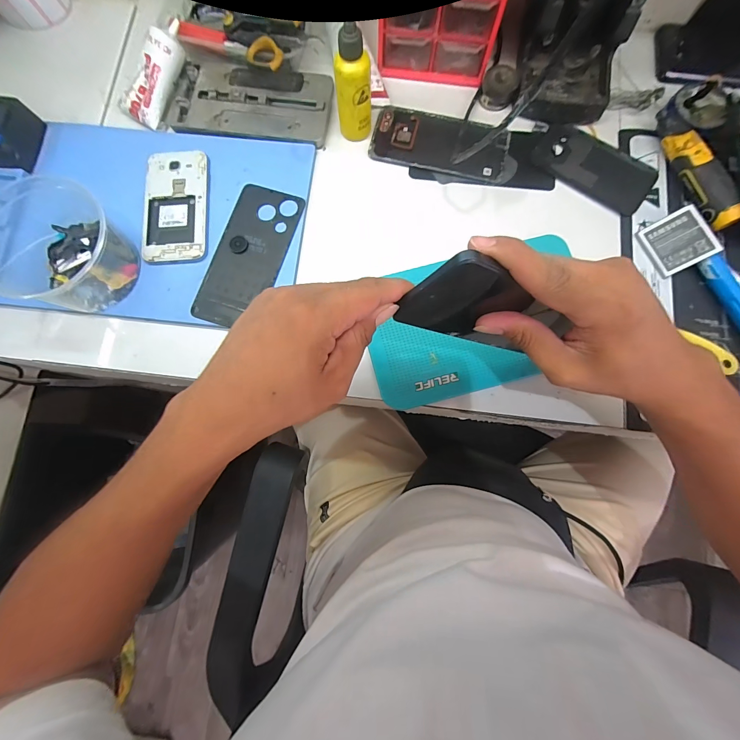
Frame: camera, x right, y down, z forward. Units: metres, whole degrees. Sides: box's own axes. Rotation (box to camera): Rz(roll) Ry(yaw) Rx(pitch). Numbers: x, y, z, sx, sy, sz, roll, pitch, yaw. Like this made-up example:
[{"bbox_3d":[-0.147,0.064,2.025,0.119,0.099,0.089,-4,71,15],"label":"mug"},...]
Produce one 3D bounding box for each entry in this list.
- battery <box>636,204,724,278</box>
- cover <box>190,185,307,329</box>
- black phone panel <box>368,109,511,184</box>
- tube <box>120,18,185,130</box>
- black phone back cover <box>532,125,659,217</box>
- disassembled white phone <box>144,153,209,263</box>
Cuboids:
[{"bbox_3d":[0.314,-0.131,0.342,0.052,0.006,0.056,-29,80,23],"label":"battery"},{"bbox_3d":[-0.127,-0.121,0.354,0.070,0.005,0.156,17,81,4],"label":"cover"},{"bbox_3d":[0.079,-0.257,0.380,0.153,0.008,0.069,14,81,3],"label":"black phone panel"},{"bbox_3d":[-0.235,-0.326,0.368,0.044,0.026,0.105,38,106,6],"label":"tube"},{"bbox_3d":[0.247,-0.226,0.371,0.127,0.008,0.062,38,83,7],"label":"black phone back cover"},{"bbox_3d":[-0.209,-0.178,0.361,0.066,0.006,0.127,-2,80,1],"label":"disassembled white phone"}]

